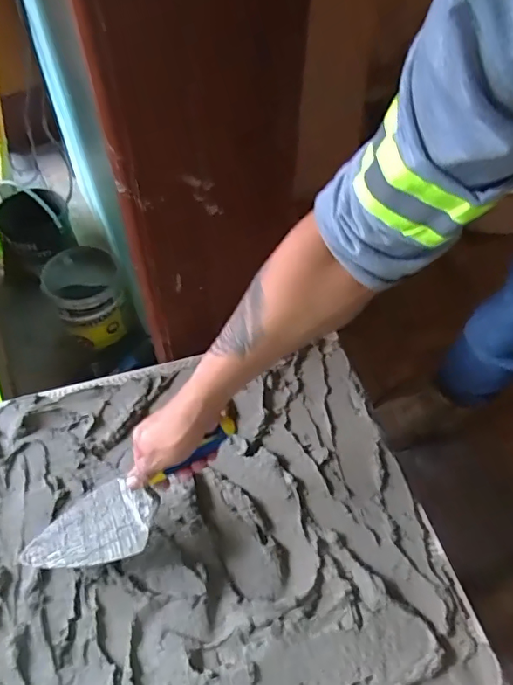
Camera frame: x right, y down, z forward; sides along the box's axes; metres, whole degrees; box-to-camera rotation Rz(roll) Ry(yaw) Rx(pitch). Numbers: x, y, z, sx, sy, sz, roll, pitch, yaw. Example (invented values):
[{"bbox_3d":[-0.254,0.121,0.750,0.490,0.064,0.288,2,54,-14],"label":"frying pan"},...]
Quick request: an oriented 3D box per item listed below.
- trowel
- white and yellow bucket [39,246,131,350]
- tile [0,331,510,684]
[{"bbox_3d":[-0.145,0.189,0.595,0.313,0.047,0.097,-33,58,11],"label":"trowel"},{"bbox_3d":[-0.400,-0.104,1.205,0.172,0.196,0.173,1,55,-2],"label":"white and yellow bucket"},{"bbox_3d":[-0.058,0.275,0.685,0.594,0.021,0.589,-13,56,-11],"label":"tile"}]

